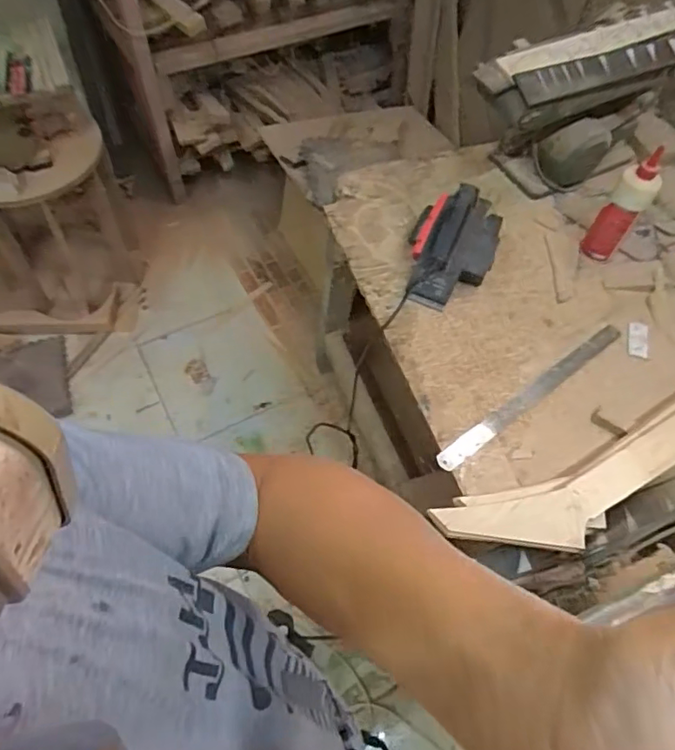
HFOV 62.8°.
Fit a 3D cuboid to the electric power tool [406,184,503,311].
[{"bbox_3d":[0.212,-0.240,0.990,0.154,0.148,0.218,12,60,4],"label":"electric power tool"}]

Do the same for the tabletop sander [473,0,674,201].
[{"bbox_3d":[0.473,-0.519,1.082,0.505,0.277,0.156,-25,64,-17],"label":"tabletop sander"}]

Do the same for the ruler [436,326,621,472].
[{"bbox_3d":[0.327,0.028,0.915,0.432,0.005,0.032,-33,74,-21],"label":"ruler"}]

